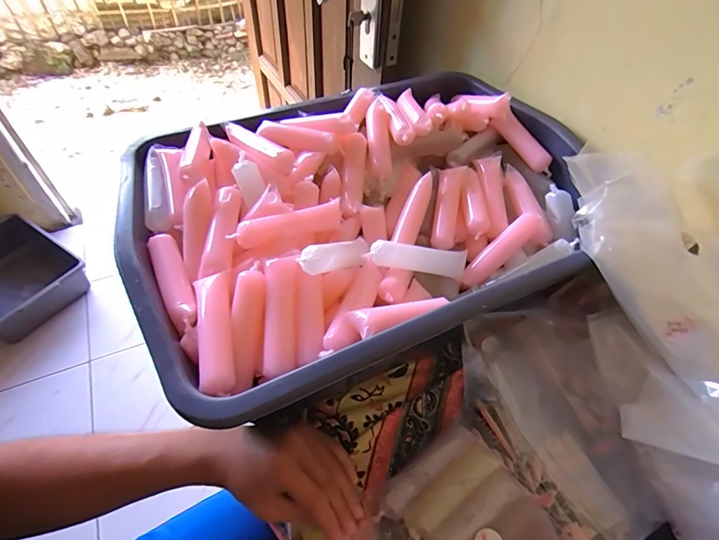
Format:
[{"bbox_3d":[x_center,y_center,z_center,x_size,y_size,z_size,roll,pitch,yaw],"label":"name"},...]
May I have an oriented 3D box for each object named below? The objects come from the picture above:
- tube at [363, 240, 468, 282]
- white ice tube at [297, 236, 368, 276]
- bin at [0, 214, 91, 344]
[{"bbox_3d":[0.061,-0.011,0.427,0.112,0.026,0.018,8,47,-24],"label":"tube"},{"bbox_3d":[-0.021,-0.013,0.388,0.022,0.024,0.091,36,27,24],"label":"white ice tube"},{"bbox_3d":[-1.075,0.028,1.279,0.398,0.181,0.330,29,55,20],"label":"bin"}]

